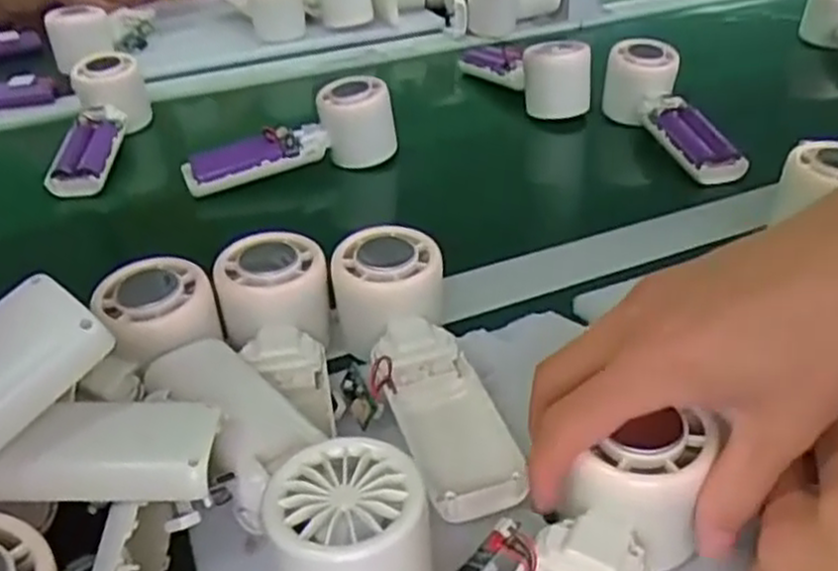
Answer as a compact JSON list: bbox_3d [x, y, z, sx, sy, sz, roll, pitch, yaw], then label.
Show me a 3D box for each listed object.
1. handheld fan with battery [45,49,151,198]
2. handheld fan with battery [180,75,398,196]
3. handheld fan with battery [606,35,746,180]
[{"bbox_3d":[-0.261,-0.133,0.635,0.054,0.064,0.148,-5,35,-6],"label":"handheld fan with battery"},{"bbox_3d":[-0.098,-0.116,0.598,0.160,0.057,0.044,-17,37,-21],"label":"handheld fan with battery"},{"bbox_3d":[0.203,-0.133,0.626,0.045,0.059,0.157,-11,47,-11],"label":"handheld fan with battery"}]

